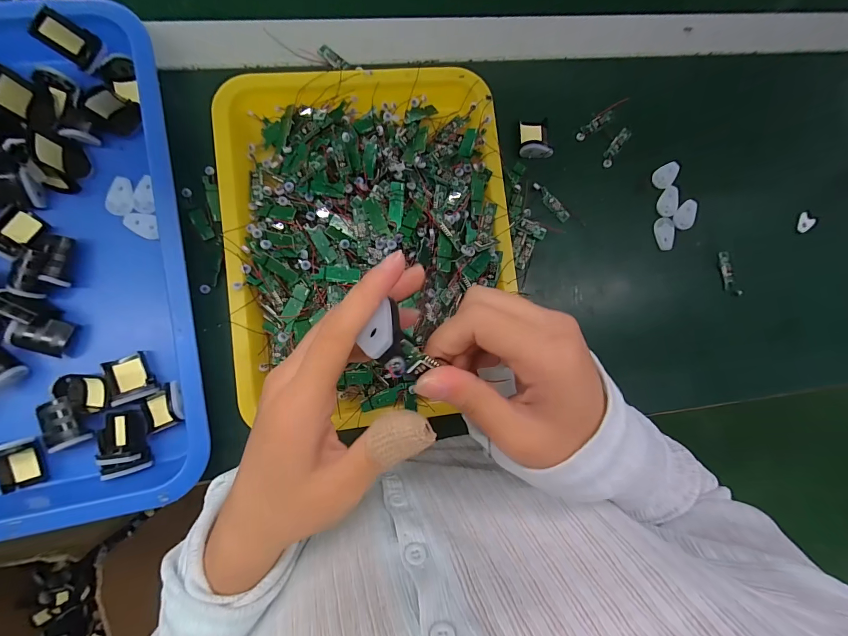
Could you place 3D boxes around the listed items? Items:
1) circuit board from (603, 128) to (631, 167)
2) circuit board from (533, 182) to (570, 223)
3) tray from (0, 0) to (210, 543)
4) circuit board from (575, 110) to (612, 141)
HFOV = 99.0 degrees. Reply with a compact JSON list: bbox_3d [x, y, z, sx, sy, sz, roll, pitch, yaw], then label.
[{"bbox_3d":[0.212,-0.189,0.401,0.013,0.006,0.050,33,83,-4],"label":"circuit board"},{"bbox_3d":[0.136,-0.124,0.386,0.013,0.007,0.051,-43,92,-7],"label":"circuit board"},{"bbox_3d":[-0.374,-0.038,0.306,0.332,0.059,0.438,-10,88,-7],"label":"tray"},{"bbox_3d":[0.188,-0.213,0.398,0.053,0.004,0.012,-38,91,-8],"label":"circuit board"}]

